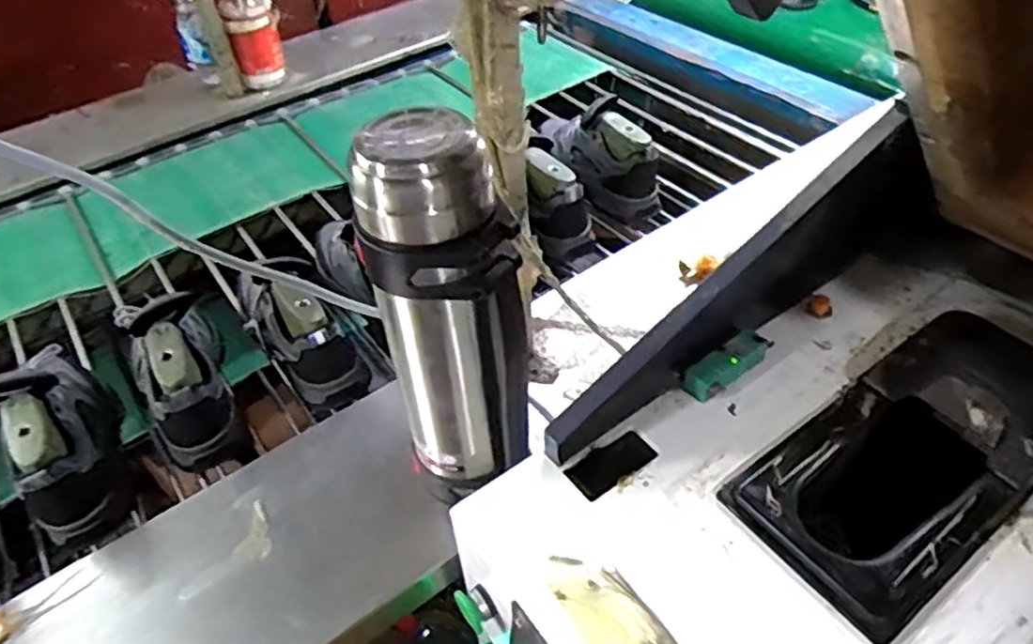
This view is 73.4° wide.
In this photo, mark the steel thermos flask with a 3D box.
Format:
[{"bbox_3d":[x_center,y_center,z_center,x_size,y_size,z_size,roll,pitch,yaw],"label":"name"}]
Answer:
[{"bbox_3d":[-0.057,0.006,0.594,0.117,0.351,0.103,-15,48,-9],"label":"steel thermos flask"}]

